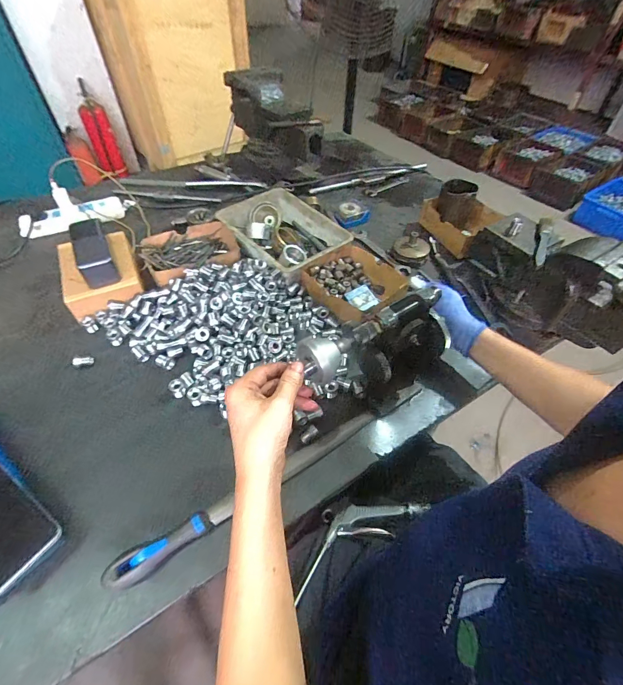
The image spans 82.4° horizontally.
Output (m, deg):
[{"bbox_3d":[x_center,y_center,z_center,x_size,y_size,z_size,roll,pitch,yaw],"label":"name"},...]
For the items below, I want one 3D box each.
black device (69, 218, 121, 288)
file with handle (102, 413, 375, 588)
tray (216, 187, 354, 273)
[{"bbox_3d":[-0.379,-0.159,0.622,0.055,0.050,0.140,-23,54,-19],"label":"black device"},{"bbox_3d":[-0.065,0.174,0.441,0.355,0.025,0.031,-29,56,-23],"label":"file with handle"},{"bbox_3d":[-0.059,-0.223,0.726,0.169,0.051,0.239,-33,58,-26],"label":"tray"}]

